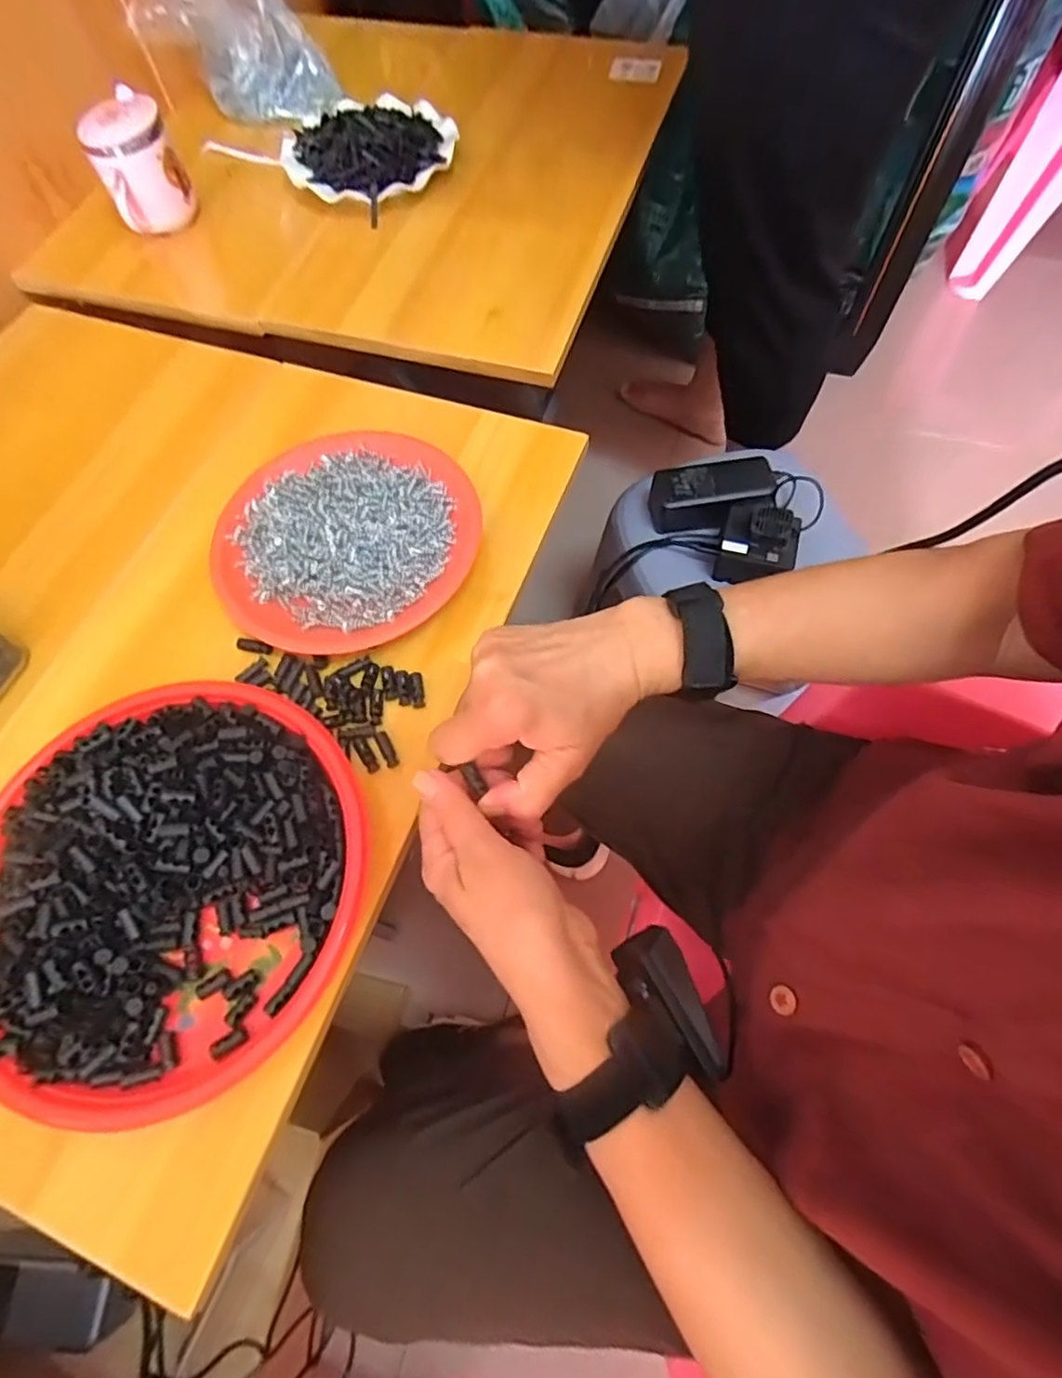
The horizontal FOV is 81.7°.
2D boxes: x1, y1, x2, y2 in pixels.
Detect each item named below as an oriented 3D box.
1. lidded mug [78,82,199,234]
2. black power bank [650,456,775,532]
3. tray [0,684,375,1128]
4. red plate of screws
[{"bbox_3d":[-0.397,-0.528,0.631,0.079,0.105,0.074,-25,68,-8],"label":"lidded mug"},{"bbox_3d":[0.201,-0.215,0.691,0.134,0.046,0.065,-7,66,0],"label":"black power bank"},{"bbox_3d":[-0.218,0.110,0.359,0.232,0.035,0.227,3,67,5],"label":"tray"},{"bbox_3d":[-0.138,-0.111,0.461,0.175,0.026,0.190,-1,66,3],"label":"red plate of screws"}]

